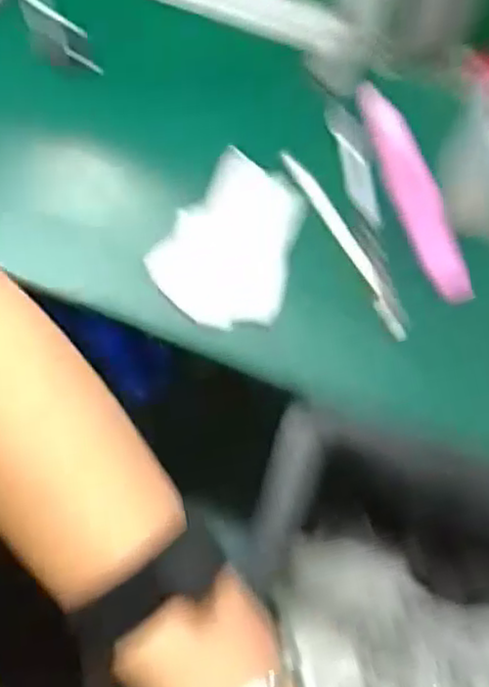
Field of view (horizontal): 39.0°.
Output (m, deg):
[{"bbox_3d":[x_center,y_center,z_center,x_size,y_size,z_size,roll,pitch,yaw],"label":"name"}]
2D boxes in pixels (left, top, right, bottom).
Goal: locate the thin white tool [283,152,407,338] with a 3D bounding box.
[{"bbox_3d":[0.081,-0.082,0.556,0.019,0.011,0.183,-26,72,-7],"label":"thin white tool"}]

